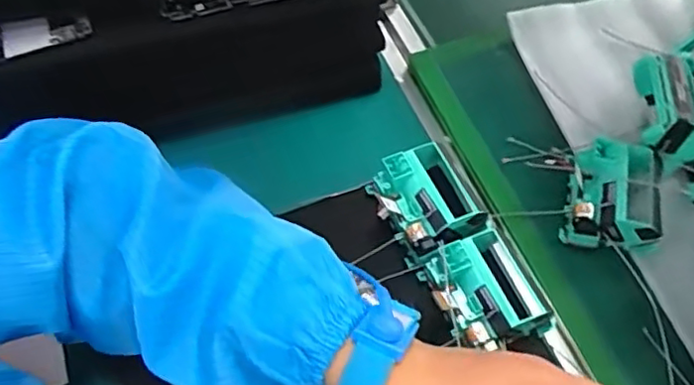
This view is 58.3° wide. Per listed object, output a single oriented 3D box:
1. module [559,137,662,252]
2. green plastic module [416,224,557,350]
[{"bbox_3d":[0.185,0.004,0.431,0.065,0.045,0.070,7,58,4],"label":"module"},{"bbox_3d":[0.087,0.066,0.392,0.068,0.051,0.069,-22,61,-14],"label":"green plastic module"}]

